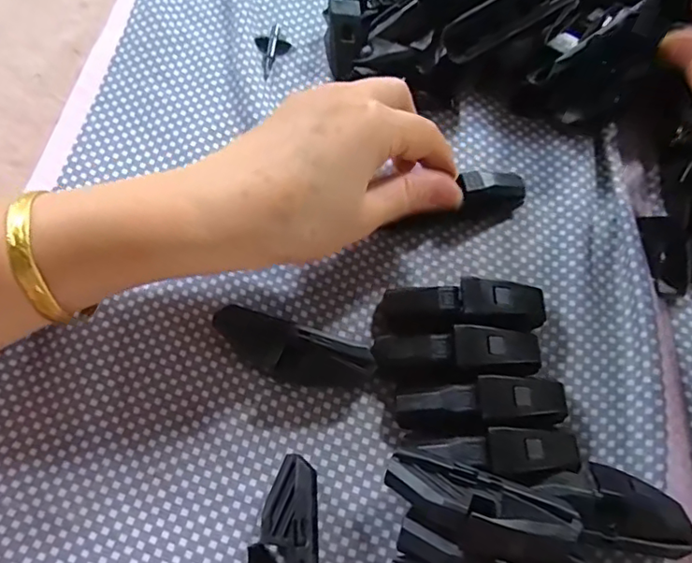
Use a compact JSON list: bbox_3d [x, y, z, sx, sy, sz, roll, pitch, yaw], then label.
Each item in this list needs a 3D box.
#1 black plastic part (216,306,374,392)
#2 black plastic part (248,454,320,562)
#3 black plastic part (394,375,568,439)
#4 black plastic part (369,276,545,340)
[{"bbox_3d":[-0.023,0.032,0.242,0.069,0.021,0.022,17,70,5],"label":"black plastic part"},{"bbox_3d":[-0.023,0.106,0.214,0.024,0.021,0.069,0,70,-1],"label":"black plastic part"},{"bbox_3d":[0.058,0.054,0.235,0.071,0.023,0.022,-9,70,-4],"label":"black plastic part"},{"bbox_3d":[0.052,0.014,0.250,0.076,0.024,0.023,-1,70,-1],"label":"black plastic part"}]

